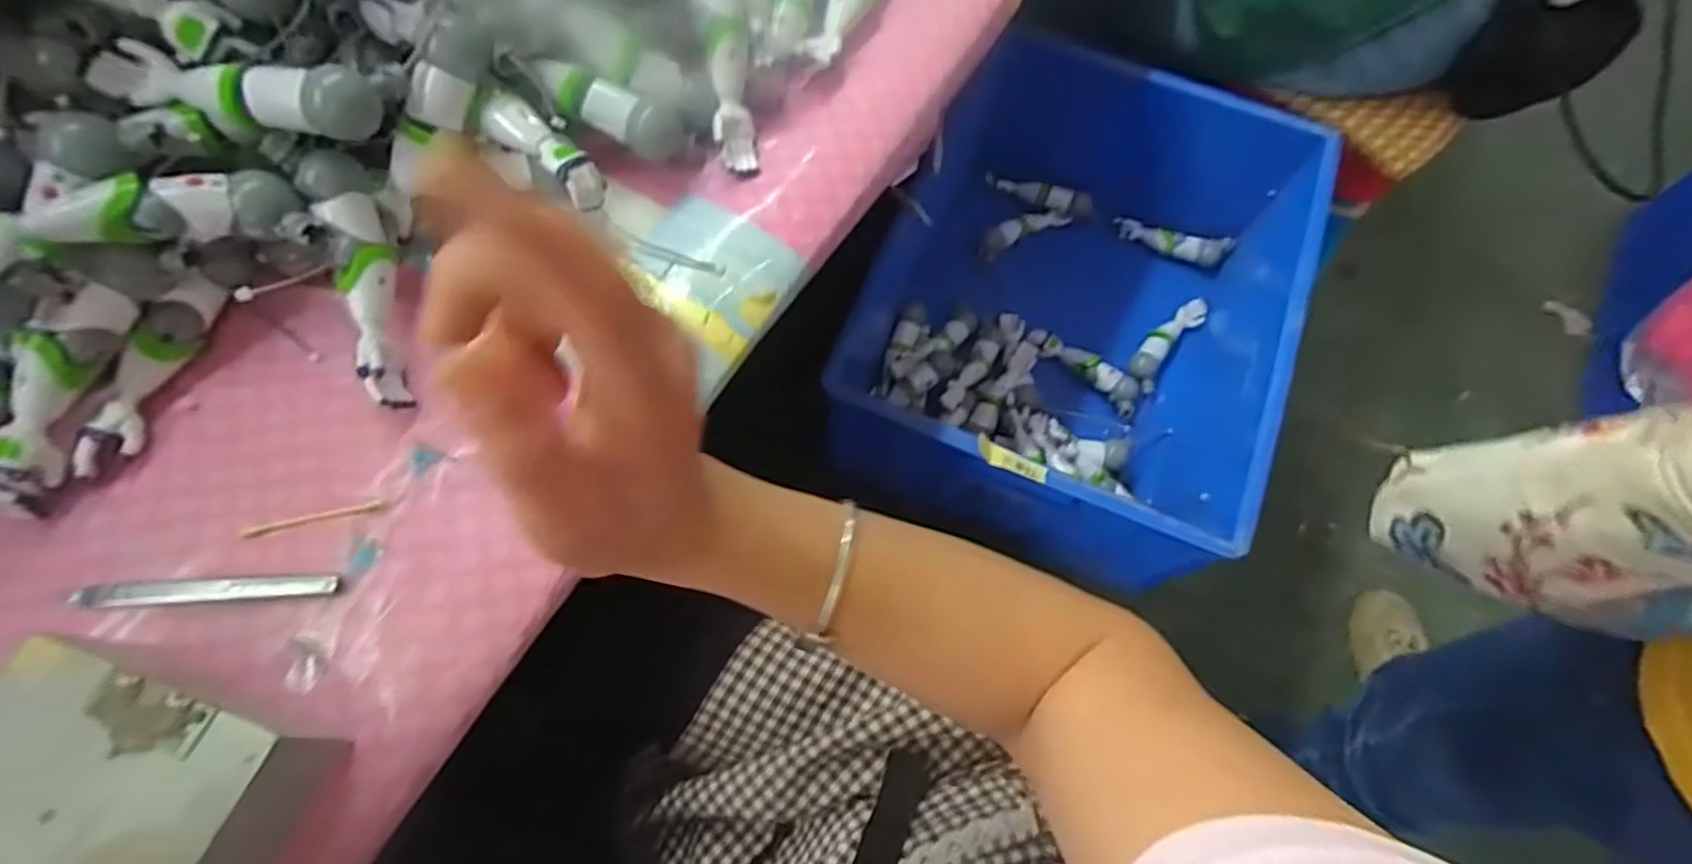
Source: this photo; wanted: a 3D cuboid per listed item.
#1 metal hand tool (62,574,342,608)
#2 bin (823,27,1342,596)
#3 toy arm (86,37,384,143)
[{"bbox_3d":[-0.322,0.080,0.378,0.119,0.012,0.012,-3,69,-3],"label":"metal hand tool"},{"bbox_3d":[0.270,-0.156,0.875,0.412,0.242,0.572,22,70,7],"label":"bin"},{"bbox_3d":[-0.331,-0.185,0.404,0.144,0.041,0.034,10,69,2],"label":"toy arm"}]

